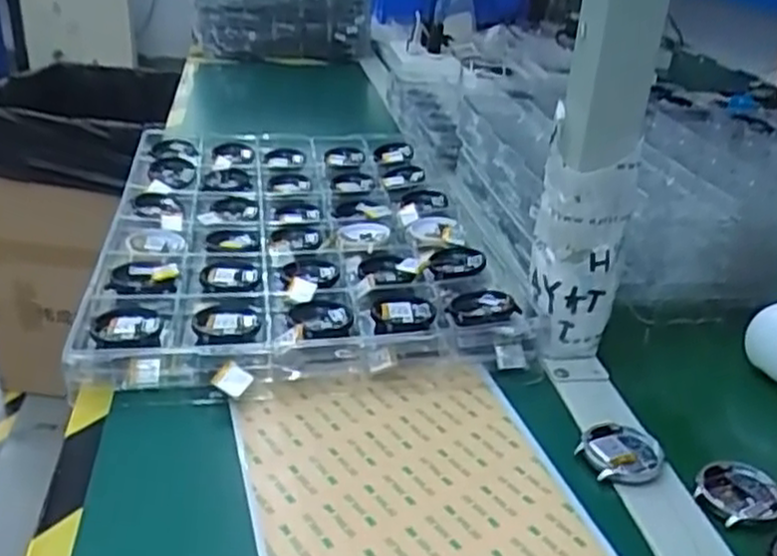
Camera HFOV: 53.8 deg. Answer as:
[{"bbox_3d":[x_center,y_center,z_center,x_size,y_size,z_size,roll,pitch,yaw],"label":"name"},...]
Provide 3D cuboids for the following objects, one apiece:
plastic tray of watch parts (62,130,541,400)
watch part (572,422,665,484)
[{"bbox_3d":[-0.083,-0.044,0.662,0.301,0.032,0.438,-2,28,-11],"label":"plastic tray of watch parts"},{"bbox_3d":[0.132,0.101,0.440,0.047,0.010,0.042,-1,28,-9],"label":"watch part"}]

